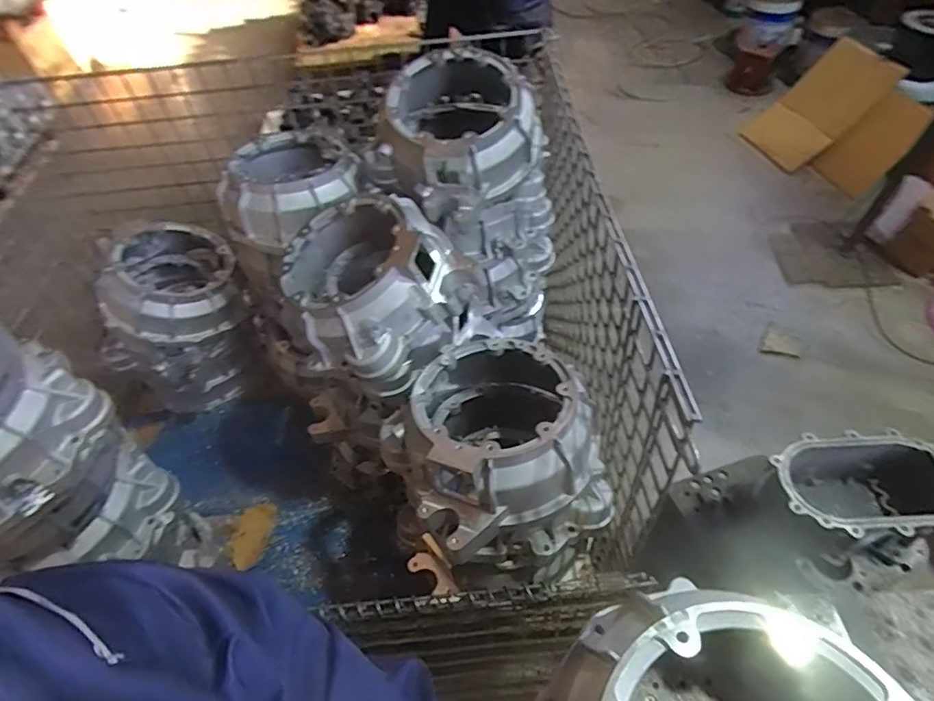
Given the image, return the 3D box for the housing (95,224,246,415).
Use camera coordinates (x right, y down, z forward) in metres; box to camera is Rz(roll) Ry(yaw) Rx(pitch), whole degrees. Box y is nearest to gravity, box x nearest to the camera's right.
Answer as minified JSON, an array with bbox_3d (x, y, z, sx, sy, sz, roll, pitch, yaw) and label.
[{"bbox_3d":[-0.682,-0.064,1.316,0.333,0.407,0.254,-25,54,-15],"label":"housing"}]

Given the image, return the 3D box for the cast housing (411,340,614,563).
[{"bbox_3d":[0.056,0.139,0.853,0.284,0.198,0.319,-12,51,-6],"label":"cast housing"}]

